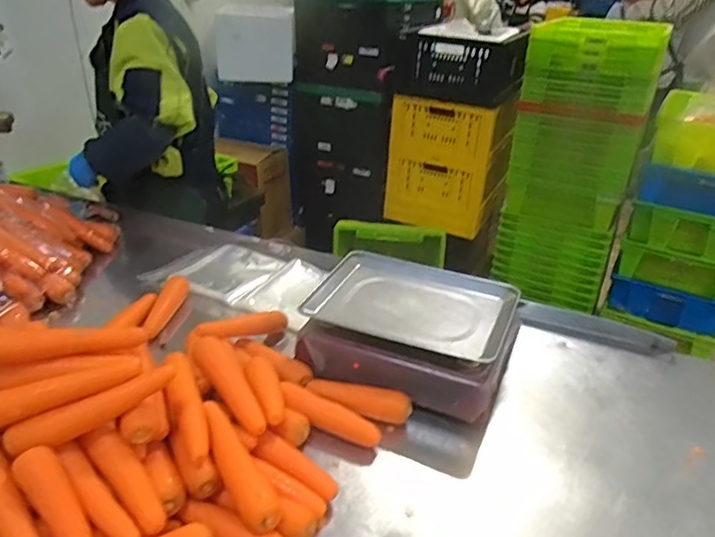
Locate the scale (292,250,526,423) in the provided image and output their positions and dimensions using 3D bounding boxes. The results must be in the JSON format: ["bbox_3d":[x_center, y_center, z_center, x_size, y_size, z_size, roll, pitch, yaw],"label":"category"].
[{"bbox_3d":[0.095,0.096,0.990,0.339,0.106,0.289,12,30,18],"label":"scale"}]

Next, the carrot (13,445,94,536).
[{"bbox_3d":[-0.304,0.262,0.583,0.041,0.032,0.169,-26,77,-41],"label":"carrot"}]

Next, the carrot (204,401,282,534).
[{"bbox_3d":[-0.148,0.241,0.692,0.046,0.035,0.171,-19,58,-33],"label":"carrot"}]

